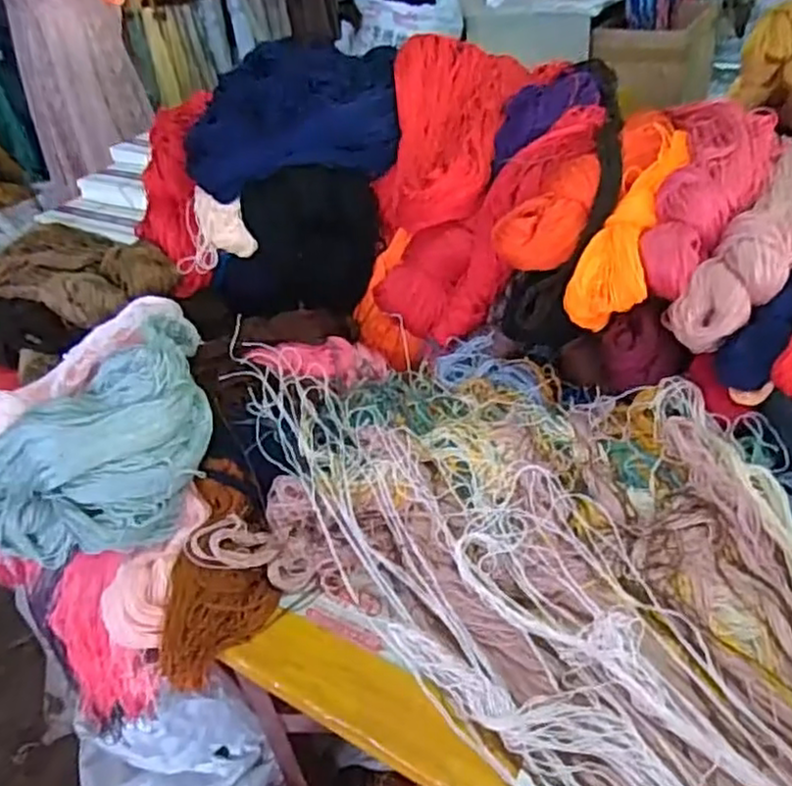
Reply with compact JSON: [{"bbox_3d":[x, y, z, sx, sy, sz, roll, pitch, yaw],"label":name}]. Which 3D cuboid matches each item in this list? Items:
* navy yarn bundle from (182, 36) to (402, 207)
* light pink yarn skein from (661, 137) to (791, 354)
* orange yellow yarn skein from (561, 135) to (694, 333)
[{"bbox_3d":[-0.130,-0.355,0.879,0.262,0.127,0.163,-6,36,2],"label":"navy yarn bundle"},{"bbox_3d":[0.371,-0.164,0.658,0.340,0.092,0.091,-42,47,-20],"label":"light pink yarn skein"},{"bbox_3d":[0.238,-0.177,0.677,0.066,0.060,0.254,16,66,29],"label":"orange yellow yarn skein"}]

